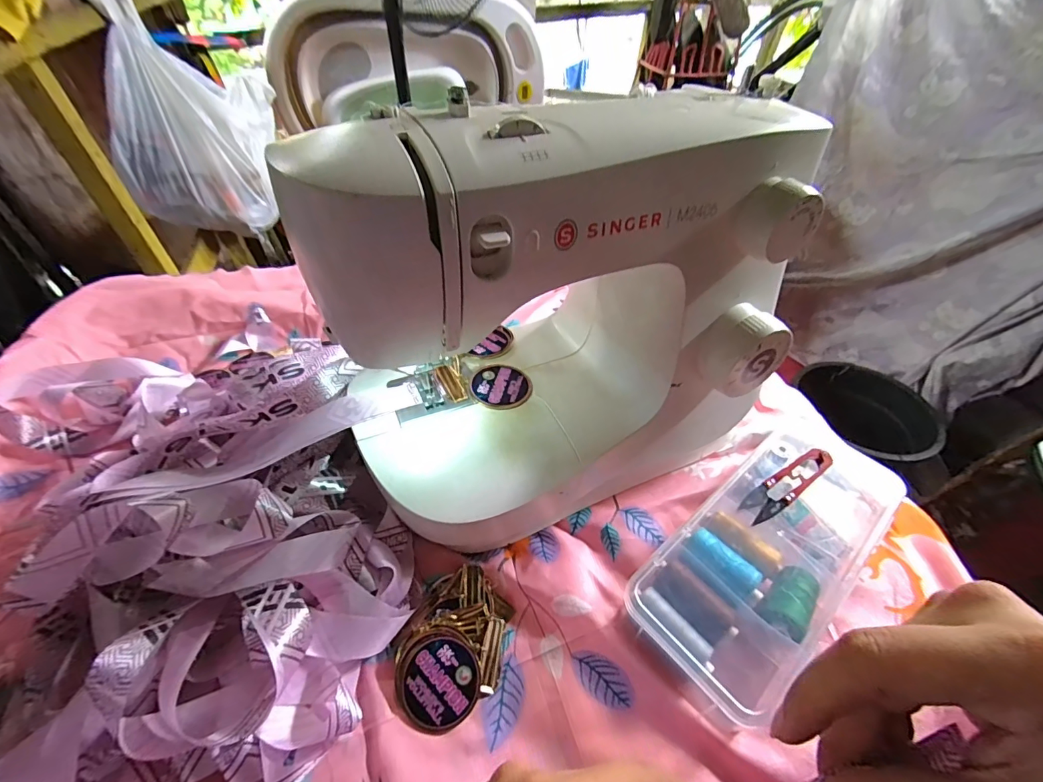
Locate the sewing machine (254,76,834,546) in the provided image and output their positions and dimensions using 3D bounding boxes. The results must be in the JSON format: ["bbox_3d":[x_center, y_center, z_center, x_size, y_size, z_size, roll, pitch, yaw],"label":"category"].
[{"bbox_3d":[0.040,-0.047,0.323,0.328,0.259,0.150,-17,51,-18],"label":"sewing machine"}]

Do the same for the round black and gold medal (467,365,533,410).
[{"bbox_3d":[-0.019,-0.004,0.363,0.053,0.005,0.048,26,51,20],"label":"round black and gold medal"}]

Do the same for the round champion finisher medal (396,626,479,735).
[{"bbox_3d":[-0.054,0.183,0.283,0.051,0.007,0.054,-14,61,-16],"label":"round champion finisher medal"}]

